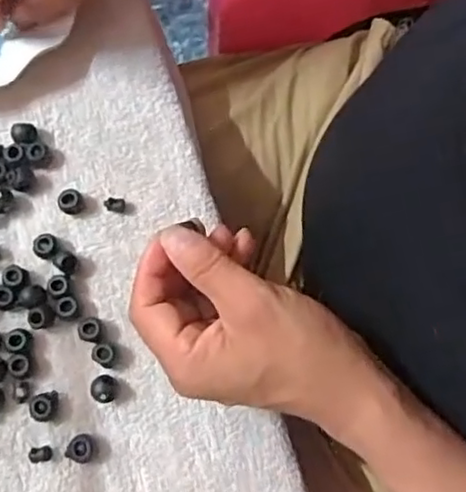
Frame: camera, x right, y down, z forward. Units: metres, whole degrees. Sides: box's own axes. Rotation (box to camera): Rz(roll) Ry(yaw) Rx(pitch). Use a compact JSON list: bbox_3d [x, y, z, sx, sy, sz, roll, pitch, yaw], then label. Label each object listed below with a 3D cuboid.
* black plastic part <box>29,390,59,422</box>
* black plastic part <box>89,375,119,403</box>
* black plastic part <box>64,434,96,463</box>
[{"bbox_3d":[-0.108,0.091,0.366,0.014,0.009,0.017,0,75,0],"label":"black plastic part"},{"bbox_3d":[-0.074,0.082,0.368,0.015,0.010,0.015,0,75,0],"label":"black plastic part"},{"bbox_3d":[-0.084,0.113,0.360,0.014,0.010,0.015,0,75,0],"label":"black plastic part"}]

